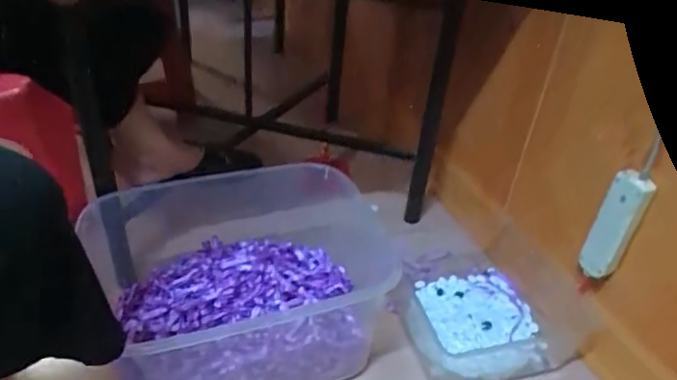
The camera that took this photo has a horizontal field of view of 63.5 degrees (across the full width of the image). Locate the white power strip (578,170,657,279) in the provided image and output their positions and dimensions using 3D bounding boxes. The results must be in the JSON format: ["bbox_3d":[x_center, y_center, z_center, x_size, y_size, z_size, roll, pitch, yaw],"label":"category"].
[{"bbox_3d":[0.434,0.059,0.864,0.055,0.190,0.027,25,41,24],"label":"white power strip"}]

